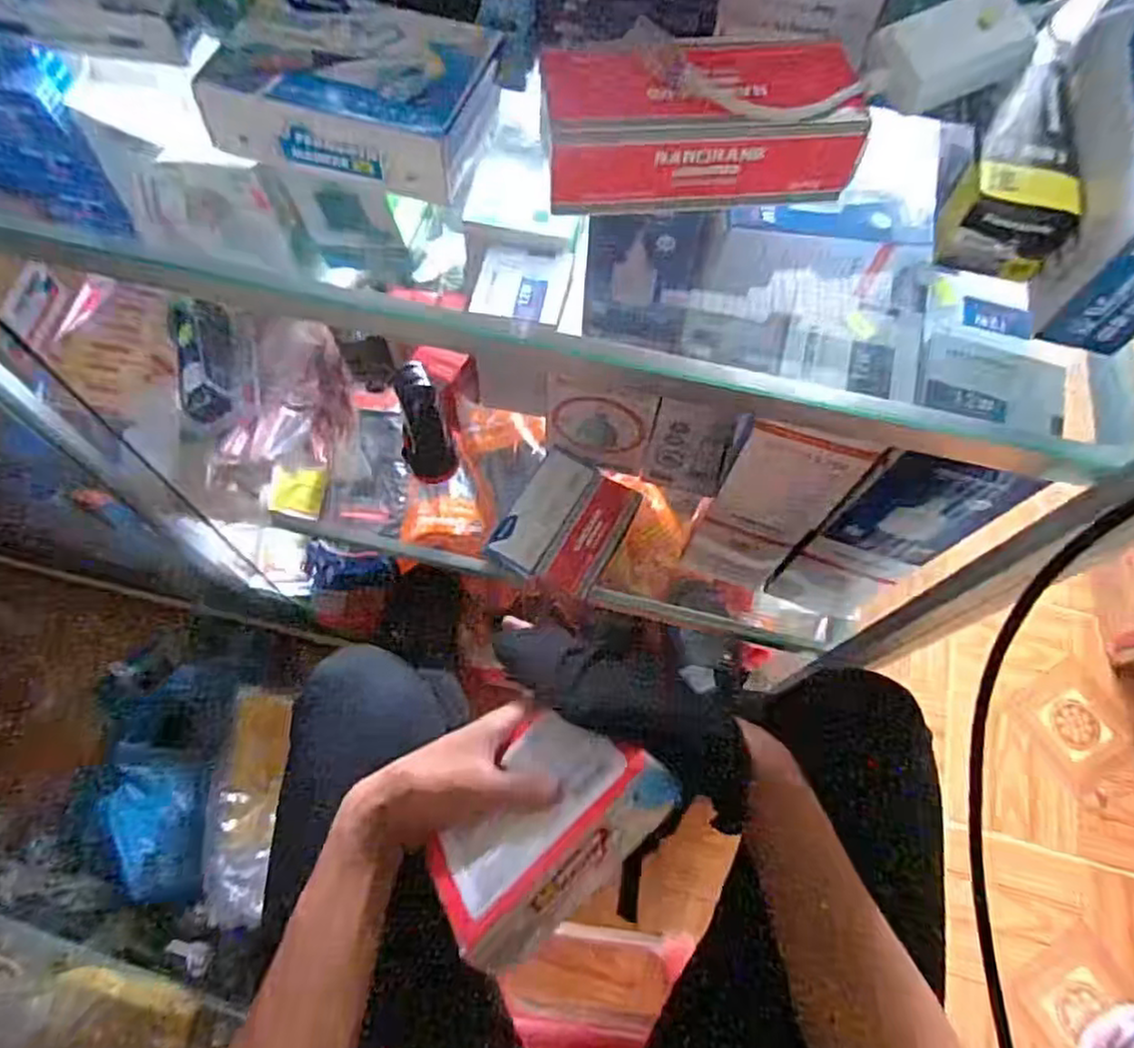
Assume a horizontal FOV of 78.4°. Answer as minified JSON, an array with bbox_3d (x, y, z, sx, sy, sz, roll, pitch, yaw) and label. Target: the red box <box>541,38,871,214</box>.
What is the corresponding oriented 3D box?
[{"bbox_3d":[0.074,-0.218,0.383,0.170,0.060,0.064,1,66,-3],"label":"red box"}]

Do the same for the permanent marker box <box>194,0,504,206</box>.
[{"bbox_3d":[-0.118,-0.246,0.398,0.144,0.036,0.100,17,66,5],"label":"permanent marker box"}]

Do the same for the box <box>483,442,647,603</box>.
[{"bbox_3d":[-0.002,-0.002,0.684,0.112,0.028,0.128,30,68,10],"label":"box"}]

